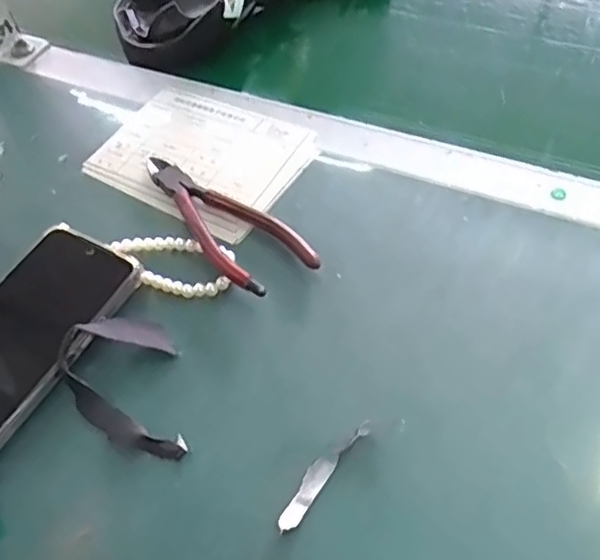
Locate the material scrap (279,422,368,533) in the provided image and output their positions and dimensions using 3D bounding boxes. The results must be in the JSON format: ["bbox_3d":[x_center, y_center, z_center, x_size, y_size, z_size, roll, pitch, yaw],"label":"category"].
[{"bbox_3d":[0.011,0.097,0.317,0.012,0.007,0.069,31,62,25],"label":"material scrap"}]

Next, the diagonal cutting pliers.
[{"bbox_3d":[-0.054,-0.044,0.422,0.053,0.018,0.151,-34,57,-19],"label":"diagonal cutting pliers"}]

